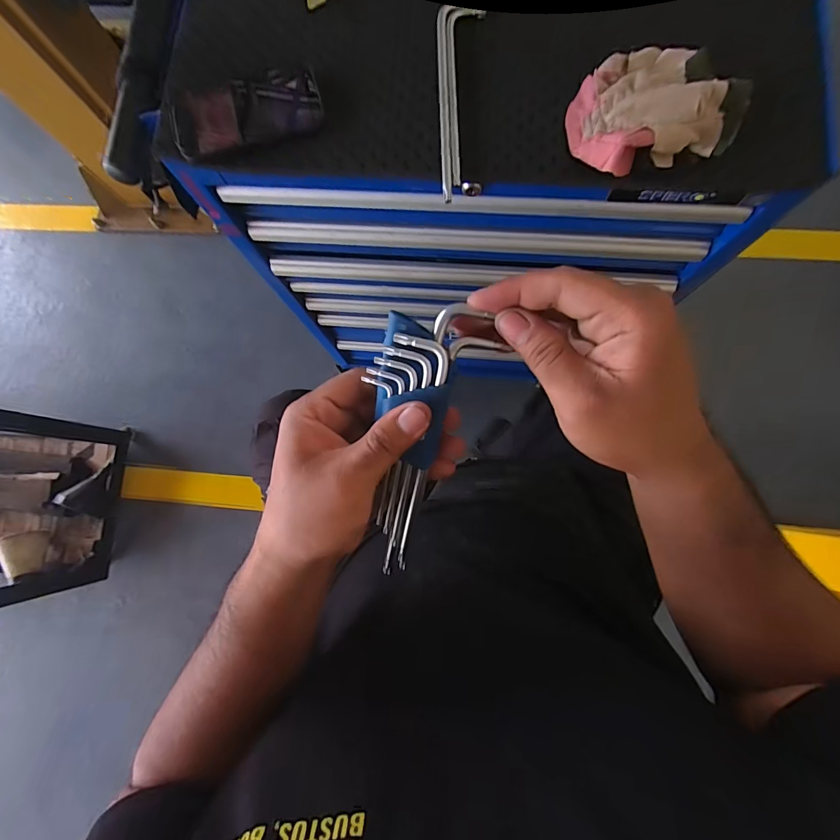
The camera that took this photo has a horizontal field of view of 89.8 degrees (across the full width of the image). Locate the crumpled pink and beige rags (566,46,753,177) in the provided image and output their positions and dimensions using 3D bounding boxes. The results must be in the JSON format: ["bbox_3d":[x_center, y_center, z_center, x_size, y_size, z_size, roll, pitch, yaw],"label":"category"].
[{"bbox_3d":[0.224,-0.304,0.398,0.161,0.038,0.133,-8,82,4],"label":"crumpled pink and beige rags"}]

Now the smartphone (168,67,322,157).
[{"bbox_3d":[-0.181,-0.322,0.439,0.156,0.014,0.078,-14,81,3],"label":"smartphone"}]

